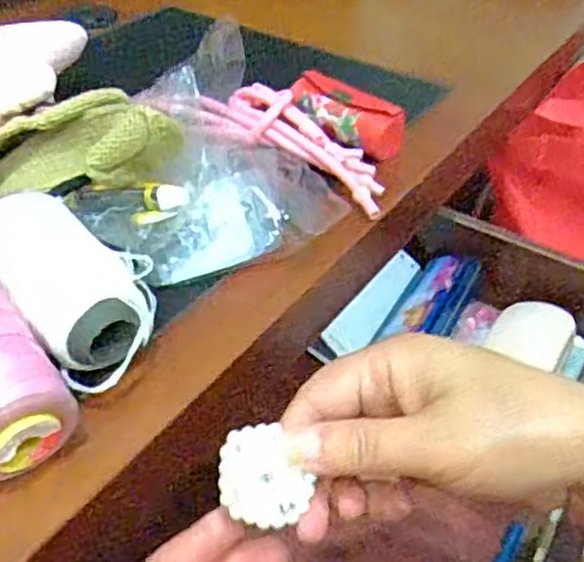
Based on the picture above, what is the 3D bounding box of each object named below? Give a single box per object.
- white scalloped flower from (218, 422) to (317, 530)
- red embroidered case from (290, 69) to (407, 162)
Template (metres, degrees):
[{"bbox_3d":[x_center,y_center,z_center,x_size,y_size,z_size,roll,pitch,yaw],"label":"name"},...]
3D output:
[{"bbox_3d":[-0.011,0.075,0.265,0.033,0.004,0.038,-11,73,-18],"label":"white scalloped flower"},{"bbox_3d":[0.036,-0.118,0.484,0.091,0.031,0.030,31,49,30],"label":"red embroidered case"}]

